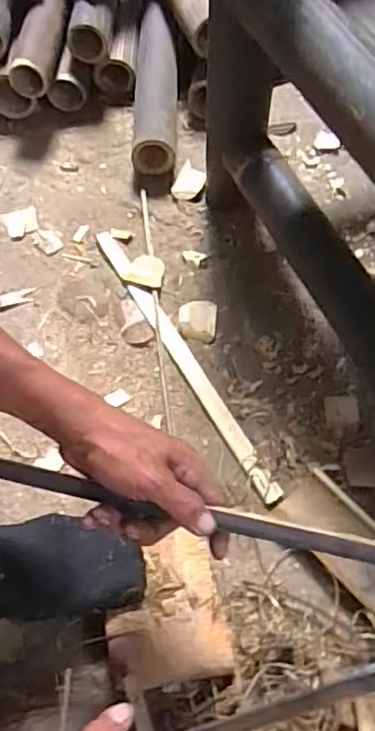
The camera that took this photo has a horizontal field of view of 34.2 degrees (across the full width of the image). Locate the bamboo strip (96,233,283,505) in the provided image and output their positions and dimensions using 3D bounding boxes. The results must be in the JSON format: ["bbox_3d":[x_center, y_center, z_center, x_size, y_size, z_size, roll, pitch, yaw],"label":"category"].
[{"bbox_3d":[-0.007,-0.016,0.769,0.029,0.007,0.433,-27,65,-14],"label":"bamboo strip"}]

